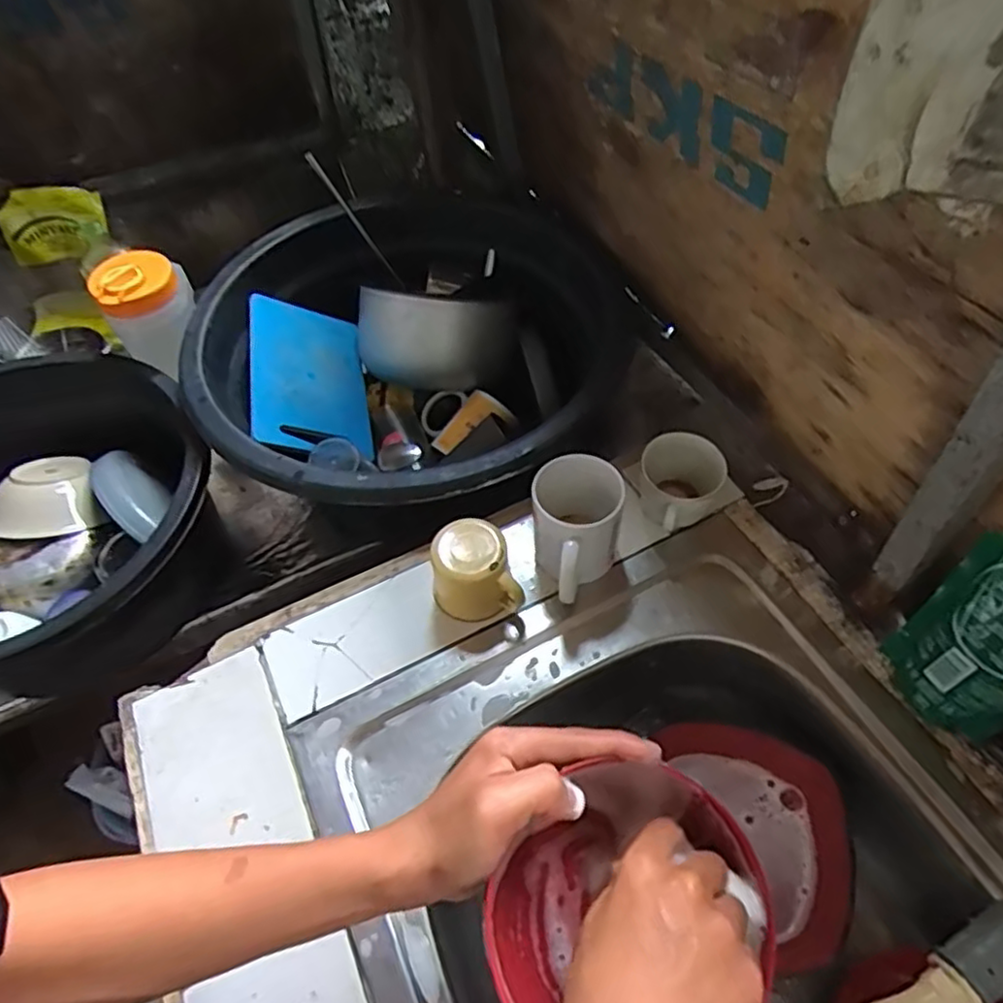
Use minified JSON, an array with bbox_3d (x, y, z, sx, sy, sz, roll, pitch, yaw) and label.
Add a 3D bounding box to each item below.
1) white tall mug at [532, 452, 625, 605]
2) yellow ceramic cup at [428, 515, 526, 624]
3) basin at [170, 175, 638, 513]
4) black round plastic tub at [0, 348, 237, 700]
[{"bbox_3d":[0.068,0.033,0.605,0.075,0.115,0.105,3,54,6],"label":"white tall mug"},{"bbox_3d":[-0.027,0.065,0.606,0.067,0.081,0.069,-2,54,2],"label":"yellow ceramic cup"},{"bbox_3d":[-0.095,-0.186,0.850,0.494,0.162,0.533,-2,54,2],"label":"basin"},{"bbox_3d":[-0.542,0.054,0.786,0.401,0.213,0.401,-2,54,2],"label":"black round plastic tub"}]

